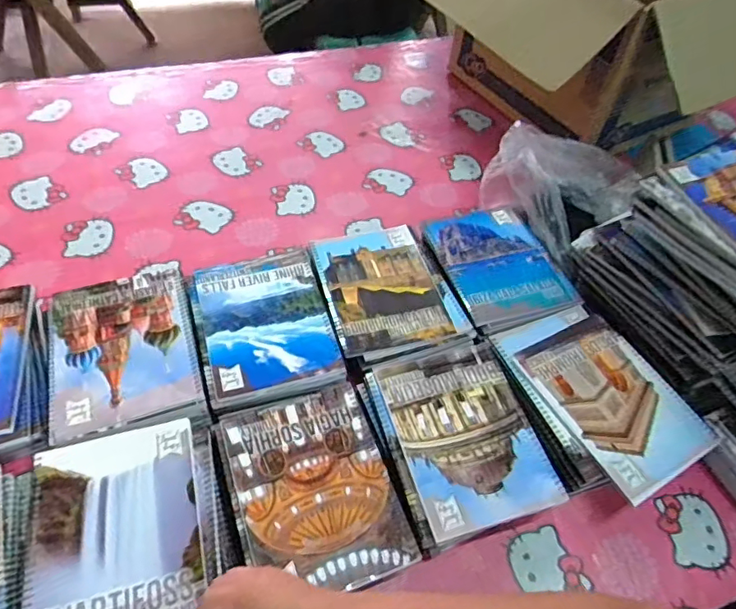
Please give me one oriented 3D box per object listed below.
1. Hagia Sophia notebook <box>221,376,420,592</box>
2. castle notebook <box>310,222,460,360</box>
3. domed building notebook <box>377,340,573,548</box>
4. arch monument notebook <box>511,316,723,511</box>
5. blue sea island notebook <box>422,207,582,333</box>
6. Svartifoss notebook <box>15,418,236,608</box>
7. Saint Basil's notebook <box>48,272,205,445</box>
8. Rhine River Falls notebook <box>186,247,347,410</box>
[{"bbox_3d":[-0.054,0.180,0.532,0.147,0.008,0.199,-15,54,-17],"label":"Hagia Sophia notebook"},{"bbox_3d":[0.016,-0.030,0.698,0.148,0.007,0.189,-9,53,-13],"label":"castle notebook"},{"bbox_3d":[0.107,0.141,0.585,0.146,0.023,0.198,-12,53,-15],"label":"domed building notebook"},{"bbox_3d":[0.289,0.106,0.614,0.145,0.014,0.196,-22,57,-22],"label":"arch monument notebook"},{"bbox_3d":[0.186,-0.060,0.738,0.156,0.008,0.201,-12,53,-15],"label":"blue sea island notebook"},{"bbox_3d":[-0.223,0.214,0.484,0.176,0.012,0.206,-12,53,-15],"label":"Svartifoss notebook"},{"bbox_3d":[-0.281,0.047,0.607,0.152,0.008,0.195,-13,54,-16],"label":"Saint Basil's notebook"},{"bbox_3d":[-0.127,0.019,0.648,0.157,0.011,0.202,-13,54,-16],"label":"Rhine River Falls notebook"}]

